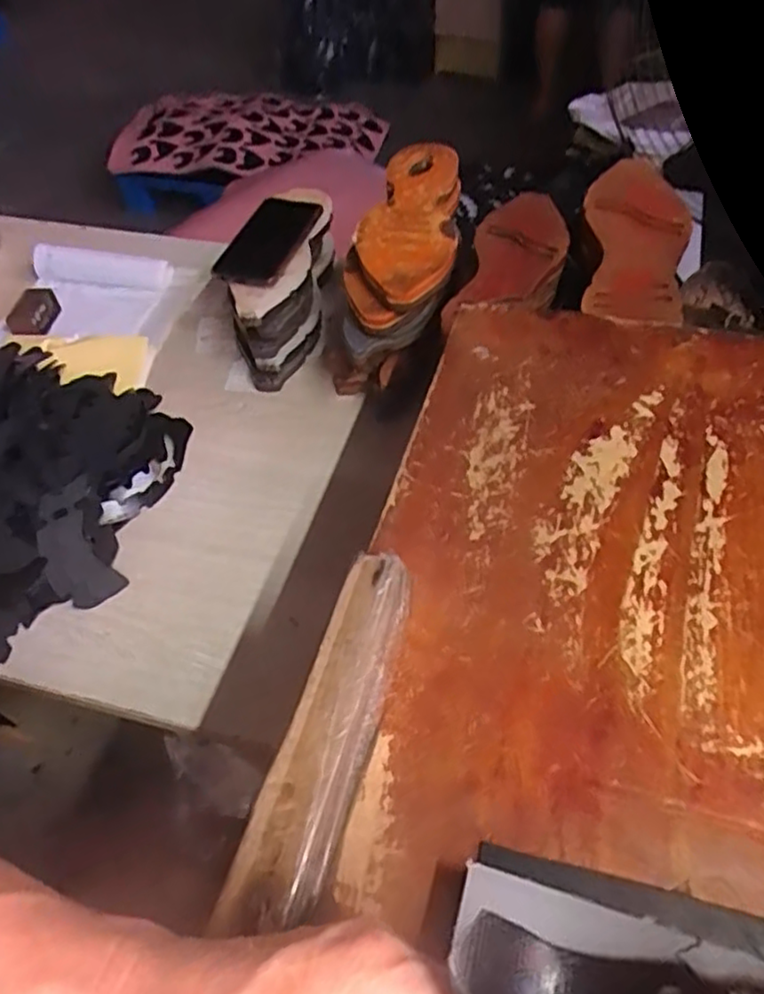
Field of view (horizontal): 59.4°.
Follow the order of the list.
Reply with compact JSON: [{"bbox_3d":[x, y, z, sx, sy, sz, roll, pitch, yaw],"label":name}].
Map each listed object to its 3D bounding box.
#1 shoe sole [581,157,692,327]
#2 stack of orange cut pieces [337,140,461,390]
[{"bbox_3d":[0.270,-0.279,0.715,0.107,0.032,0.278,10,51,13],"label":"shoe sole"},{"bbox_3d":[0.034,-0.277,0.781,0.118,0.166,0.343,10,64,10],"label":"stack of orange cut pieces"}]

